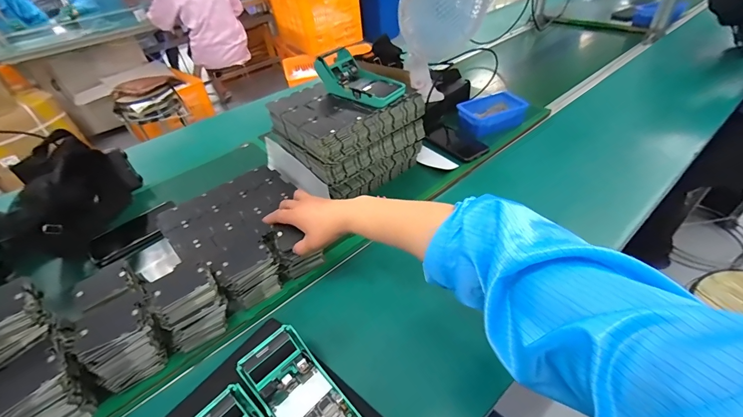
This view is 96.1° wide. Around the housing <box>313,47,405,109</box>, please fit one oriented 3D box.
[{"bbox_3d":[-0.022,-0.251,0.635,0.170,0.059,0.089,28,52,32],"label":"housing"}]

